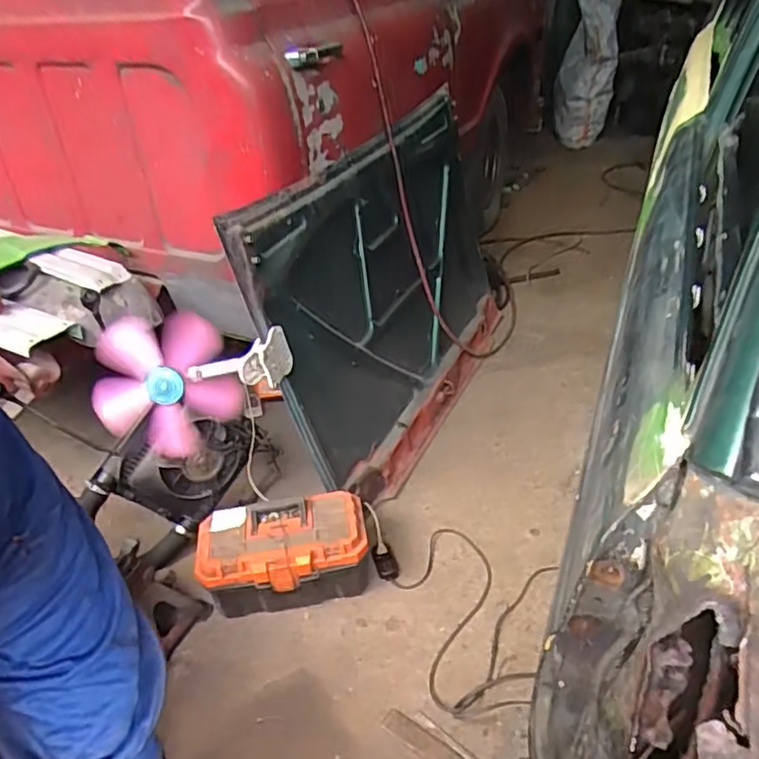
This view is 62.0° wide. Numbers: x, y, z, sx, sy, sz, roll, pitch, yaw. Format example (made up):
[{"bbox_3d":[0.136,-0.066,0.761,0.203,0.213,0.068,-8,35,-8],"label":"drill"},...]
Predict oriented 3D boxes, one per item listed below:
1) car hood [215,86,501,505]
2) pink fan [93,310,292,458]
[{"bbox_3d":[0.086,-0.261,1.805,0.235,0.791,1.178,15,43,25],"label":"car hood"},{"bbox_3d":[-0.386,0.001,1.302,0.367,0.215,0.204,-4,38,1],"label":"pink fan"}]

